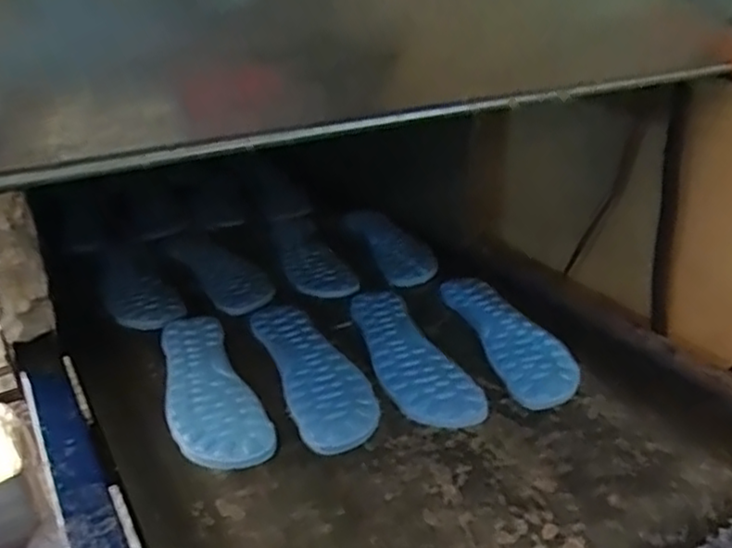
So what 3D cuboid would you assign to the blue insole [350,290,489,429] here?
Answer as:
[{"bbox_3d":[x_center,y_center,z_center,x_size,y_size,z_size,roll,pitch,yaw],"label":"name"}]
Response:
[{"bbox_3d":[0.039,0.080,0.730,0.082,0.009,0.259,-10,29,-17],"label":"blue insole"}]

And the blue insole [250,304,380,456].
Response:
[{"bbox_3d":[-0.056,0.093,0.710,0.082,0.008,0.263,-11,30,-19],"label":"blue insole"}]

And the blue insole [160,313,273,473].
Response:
[{"bbox_3d":[-0.163,0.109,0.683,0.082,0.009,0.256,-13,30,-21],"label":"blue insole"}]

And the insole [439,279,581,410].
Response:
[{"bbox_3d":[0.157,0.063,0.757,0.081,0.011,0.249,-7,29,-11],"label":"insole"}]

